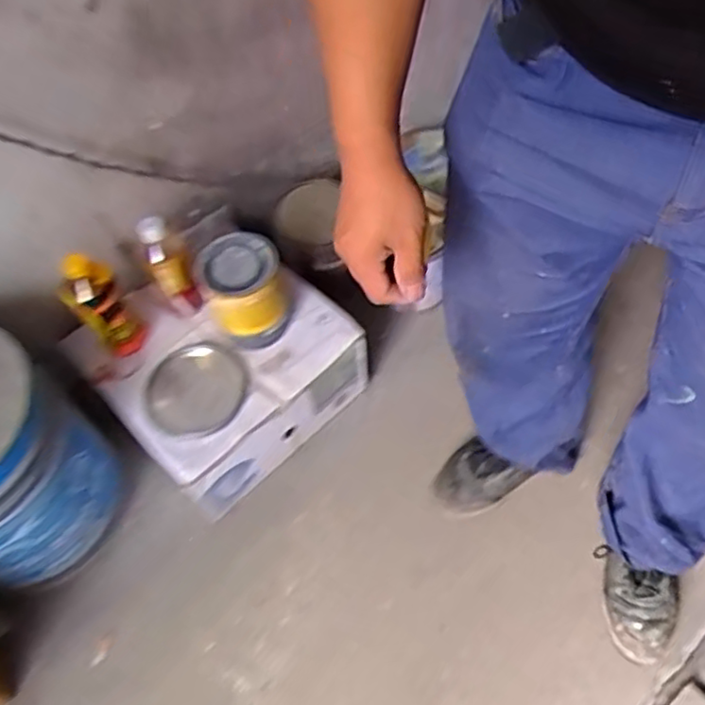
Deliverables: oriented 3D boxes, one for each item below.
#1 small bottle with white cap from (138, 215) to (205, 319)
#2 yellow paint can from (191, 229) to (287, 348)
[{"bbox_3d":[-0.261,-0.117,0.971,0.047,0.191,0.047,-2,58,4],"label":"small bottle with white cap"},{"bbox_3d":[-0.156,-0.083,0.975,0.110,0.148,0.105,-2,58,4],"label":"yellow paint can"}]

